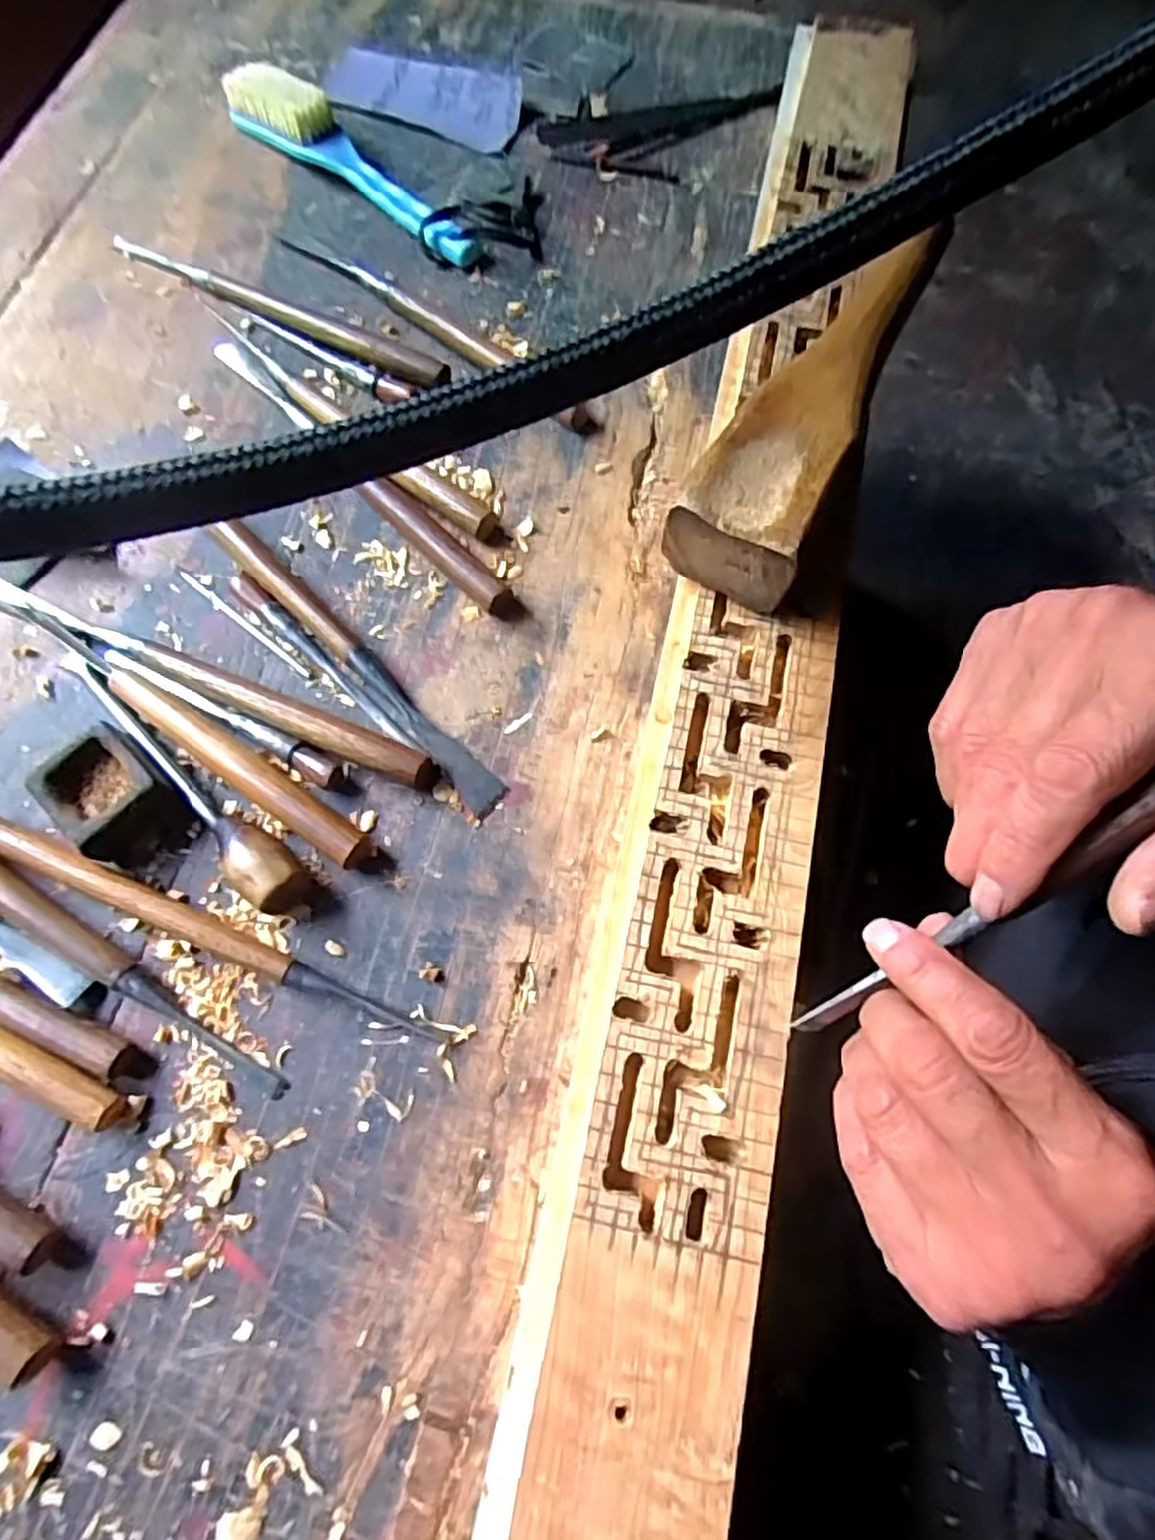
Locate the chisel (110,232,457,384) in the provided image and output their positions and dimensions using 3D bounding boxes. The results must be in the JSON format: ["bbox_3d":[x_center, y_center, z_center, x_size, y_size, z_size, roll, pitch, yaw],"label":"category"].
[{"bbox_3d":[-0.186,-0.287,0.446,0.244,0.012,0.020,27,73,9],"label":"chisel"}]

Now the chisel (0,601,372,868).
[{"bbox_3d":[-0.193,-0.025,0.356,0.233,0.018,0.022,35,74,11],"label":"chisel"}]

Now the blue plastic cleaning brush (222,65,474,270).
[{"bbox_3d":[-0.149,-0.403,0.473,0.215,0.038,0.028,37,75,11],"label":"blue plastic cleaning brush"}]

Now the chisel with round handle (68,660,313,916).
[{"bbox_3d":[-0.194,0.000,0.344,0.183,0.028,0.025,42,76,13],"label":"chisel with round handle"}]

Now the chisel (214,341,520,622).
[{"bbox_3d":[-0.126,-0.172,0.407,0.019,0.016,0.258,-43,77,-13],"label":"chisel"}]

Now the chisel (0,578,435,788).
[{"bbox_3d":[-0.188,-0.050,0.365,0.260,0.017,0.022,24,73,8],"label":"chisel"}]

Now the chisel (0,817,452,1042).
[{"bbox_3d":[-0.172,0.072,0.325,0.239,0.015,0.017,23,73,7],"label":"chisel"}]

